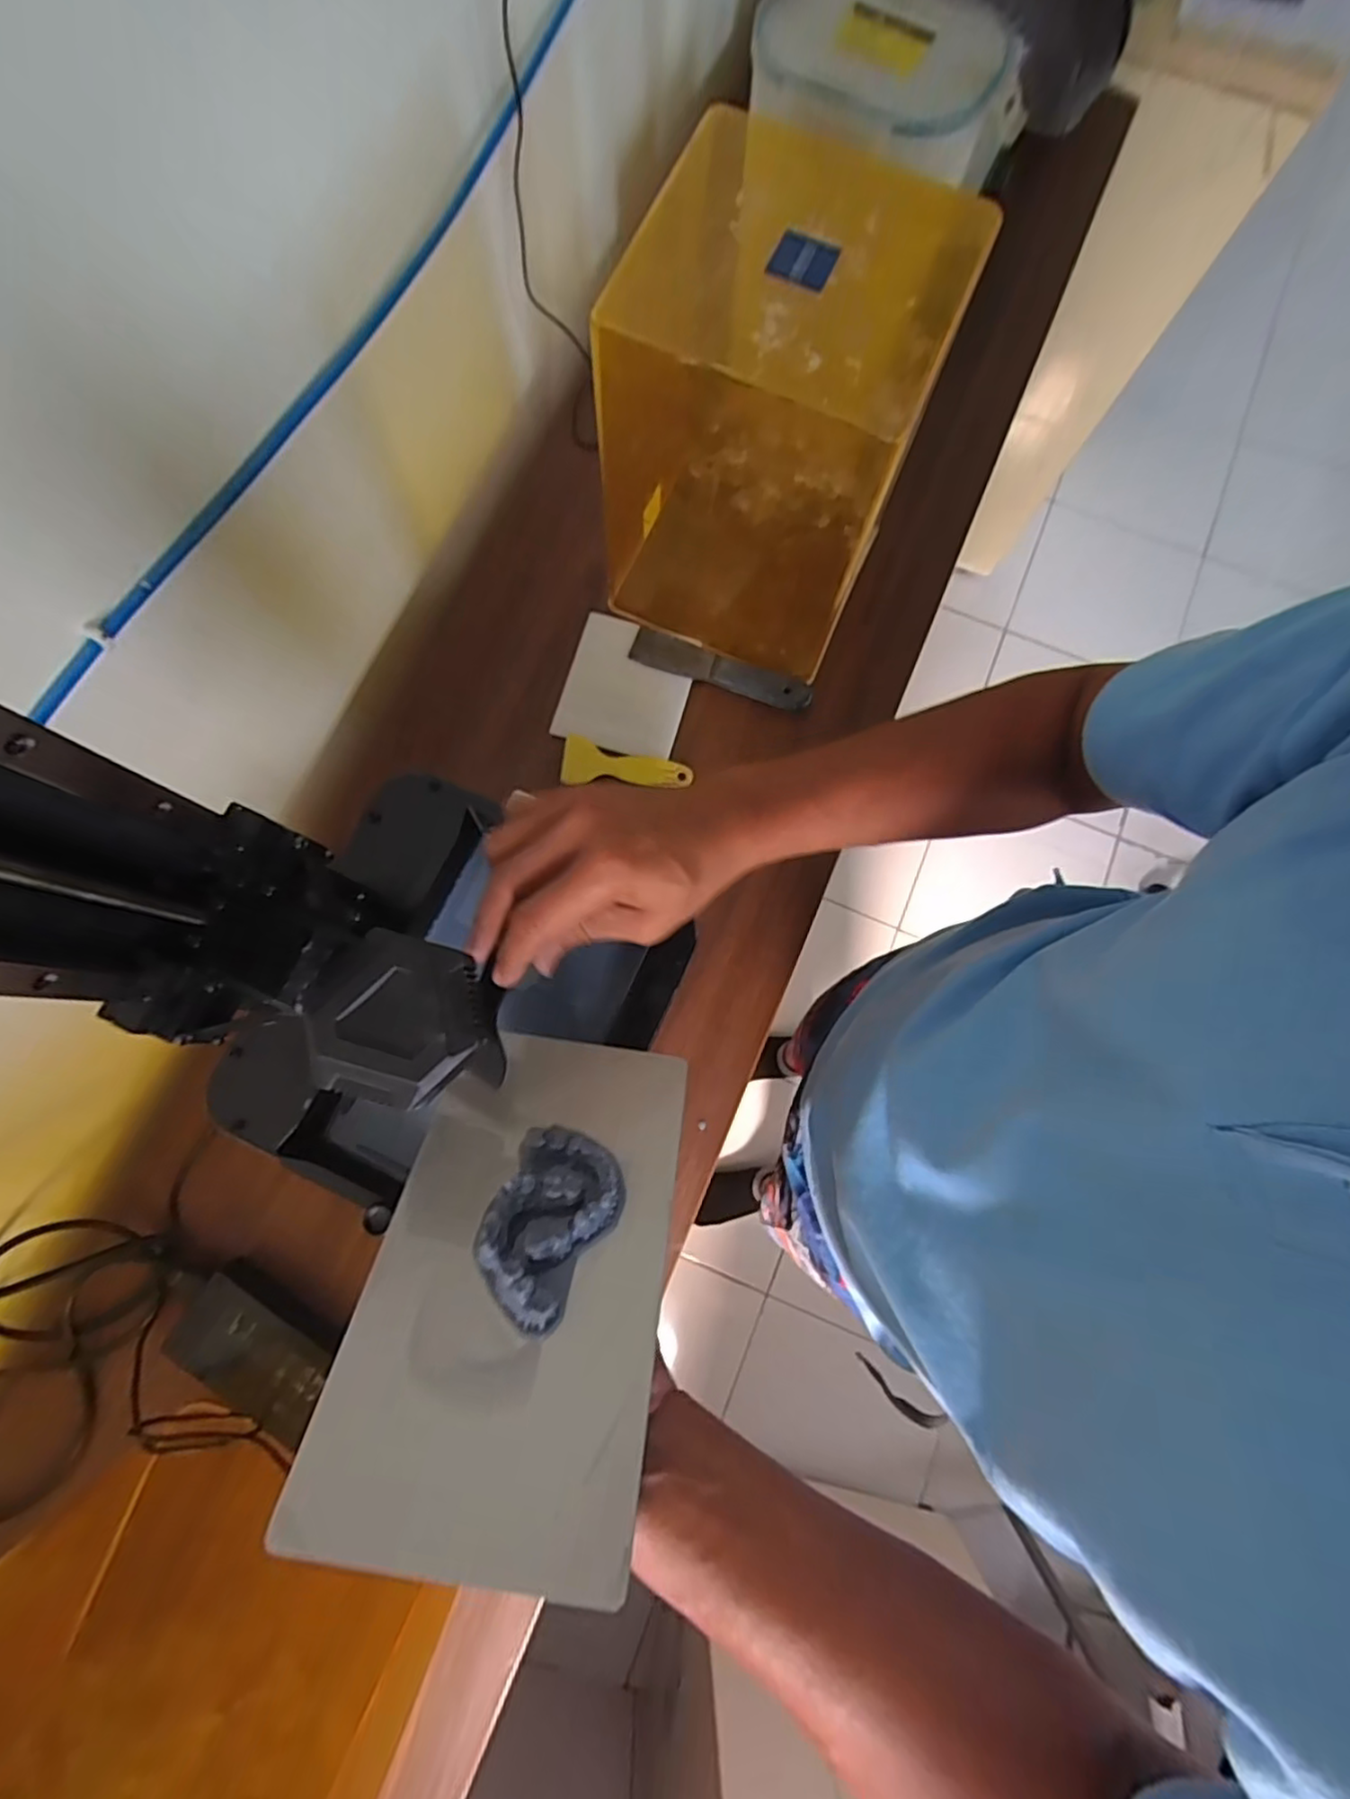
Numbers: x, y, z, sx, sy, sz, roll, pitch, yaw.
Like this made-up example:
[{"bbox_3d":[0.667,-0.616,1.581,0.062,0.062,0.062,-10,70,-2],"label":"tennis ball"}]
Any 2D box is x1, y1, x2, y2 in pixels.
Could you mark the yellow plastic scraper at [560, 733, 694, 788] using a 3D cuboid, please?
[{"bbox_3d":[-0.049,-0.128,0.665,0.126,0.015,0.045,13,78,1],"label":"yellow plastic scraper"}]

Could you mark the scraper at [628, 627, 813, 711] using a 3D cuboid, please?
[{"bbox_3d":[0.048,-0.236,0.690,0.188,0.021,0.039,20,78,2],"label":"scraper"}]

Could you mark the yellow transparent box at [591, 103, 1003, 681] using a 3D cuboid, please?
[{"bbox_3d":[0.079,-0.396,0.576,0.230,0.297,0.233,17,78,2],"label":"yellow transparent box"}]

